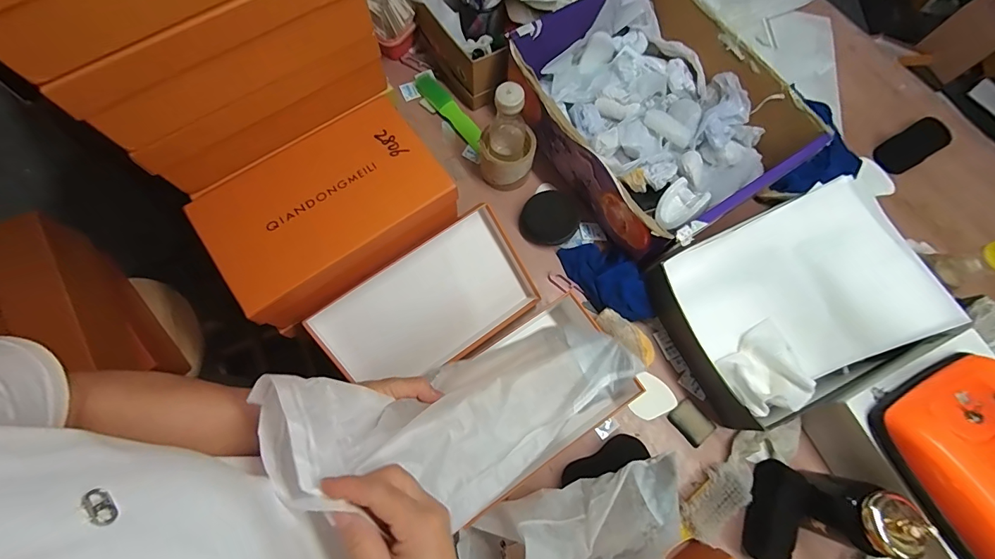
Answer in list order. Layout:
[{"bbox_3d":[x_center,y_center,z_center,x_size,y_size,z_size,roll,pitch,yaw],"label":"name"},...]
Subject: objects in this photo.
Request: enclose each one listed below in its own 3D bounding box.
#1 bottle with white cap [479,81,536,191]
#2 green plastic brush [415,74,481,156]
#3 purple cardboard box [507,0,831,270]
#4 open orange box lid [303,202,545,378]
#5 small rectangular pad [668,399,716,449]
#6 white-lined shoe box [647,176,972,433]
[{"bbox_3d":[0.017,-0.216,0.649,0.086,0.179,0.079,6,74,0],"label":"bottle with white cap"},{"bbox_3d":[-0.085,-0.306,0.760,0.035,0.021,0.193,-35,77,-11],"label":"green plastic brush"},{"bbox_3d":[0.246,-0.268,0.680,0.328,0.120,0.404,-32,77,-10],"label":"purple cardboard box"},{"bbox_3d":[-0.092,0.042,0.605,0.292,0.028,0.175,-35,108,-15],"label":"open orange box lid"},{"bbox_3d":[0.288,0.212,0.620,0.047,0.013,0.058,-37,78,-11],"label":"small rectangular pad"},{"bbox_3d":[0.428,0.031,0.615,0.336,0.110,0.266,-23,76,-8],"label":"white-lined shoe box"}]

